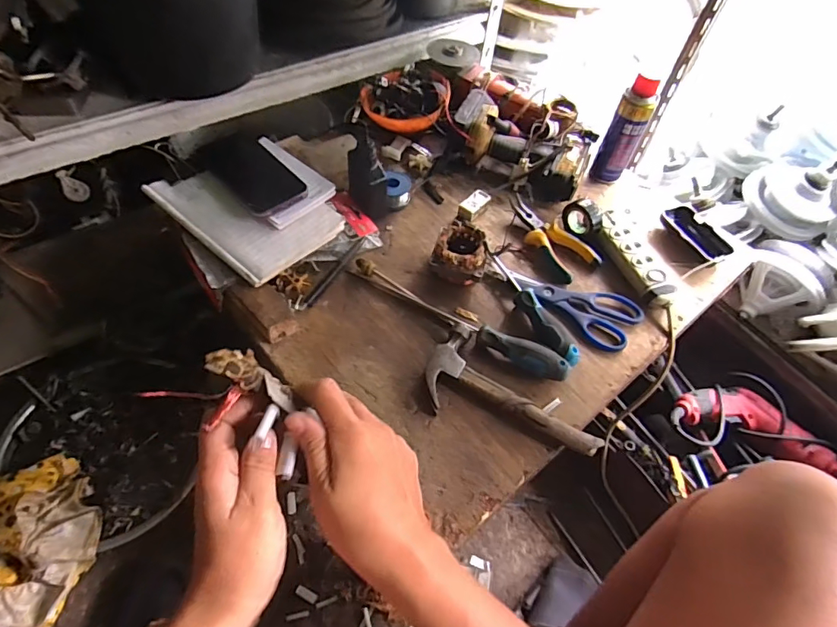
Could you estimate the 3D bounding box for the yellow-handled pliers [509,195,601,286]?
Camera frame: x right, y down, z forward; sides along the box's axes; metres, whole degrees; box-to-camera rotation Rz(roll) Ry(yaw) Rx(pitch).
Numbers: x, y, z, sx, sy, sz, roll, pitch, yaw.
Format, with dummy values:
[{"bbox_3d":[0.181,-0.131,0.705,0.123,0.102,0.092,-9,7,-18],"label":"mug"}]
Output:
[{"bbox_3d":[0.187,-0.112,0.693,0.074,0.019,0.151,-26,61,-21],"label":"yellow-handled pliers"}]

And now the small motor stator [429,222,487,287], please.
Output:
[{"bbox_3d":[0.055,-0.079,0.648,0.069,0.052,0.072,10,55,2],"label":"small motor stator"}]

